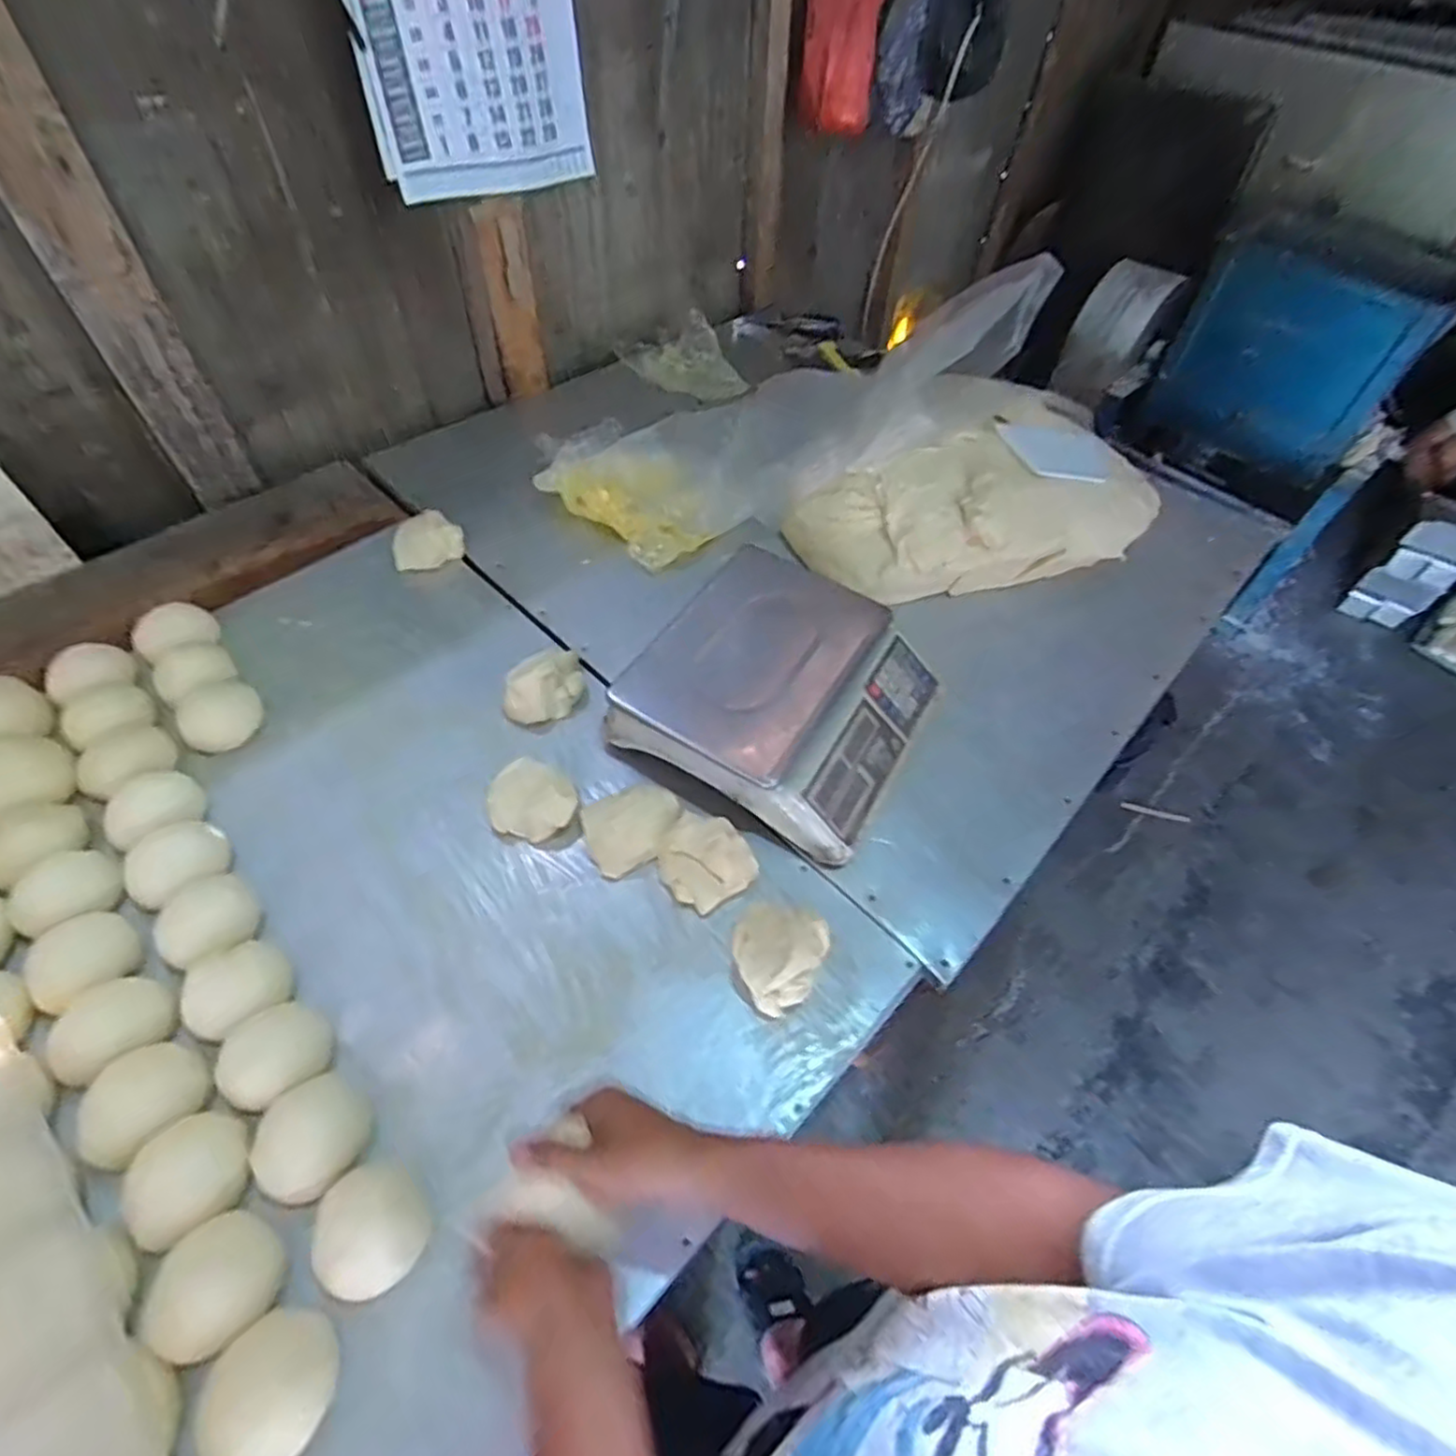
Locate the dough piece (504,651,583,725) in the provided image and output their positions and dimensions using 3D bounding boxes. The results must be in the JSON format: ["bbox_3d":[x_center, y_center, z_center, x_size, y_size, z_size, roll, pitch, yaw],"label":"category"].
[{"bbox_3d":[-0.236,-0.052,0.887,0.103,0.056,0.092,-9,54,-10],"label":"dough piece"}]

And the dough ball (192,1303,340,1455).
[{"bbox_3d":[-0.329,0.478,0.504,0.082,0.035,0.083,2,53,-2],"label":"dough ball"}]

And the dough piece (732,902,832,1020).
[{"bbox_3d":[0.051,0.225,0.707,0.089,0.046,0.112,25,56,15],"label":"dough piece"}]

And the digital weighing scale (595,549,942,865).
[{"bbox_3d":[0.073,-0.043,0.865,0.314,0.126,0.315,28,56,16],"label":"digital weighing scale"}]

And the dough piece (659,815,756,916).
[{"bbox_3d":[-0.027,0.144,0.765,0.088,0.048,0.104,-33,62,-25],"label":"dough piece"}]

